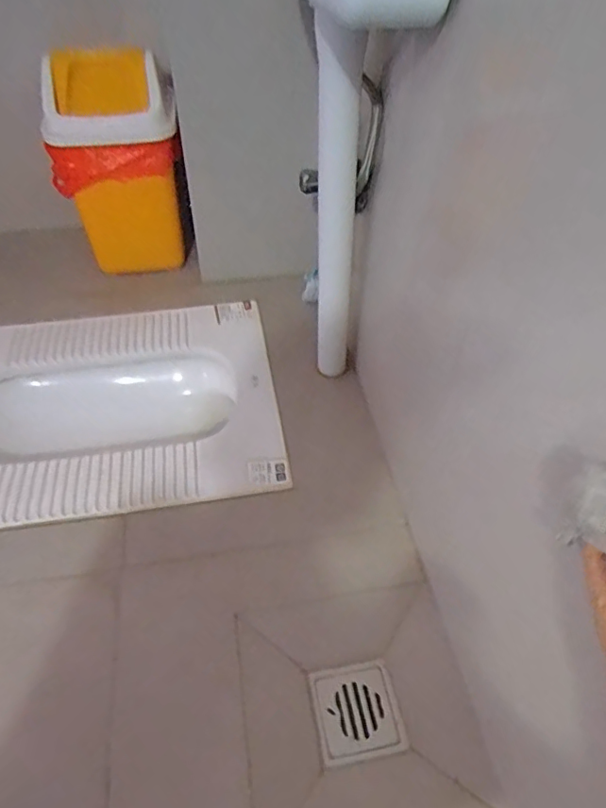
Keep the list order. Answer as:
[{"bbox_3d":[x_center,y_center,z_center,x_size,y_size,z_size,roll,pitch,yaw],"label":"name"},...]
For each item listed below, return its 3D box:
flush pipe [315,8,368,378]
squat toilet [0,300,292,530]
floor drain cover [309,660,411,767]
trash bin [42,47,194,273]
[{"bbox_3d":[0.049,-0.228,0.778,0.056,0.503,0.049,-4,48,-2],"label":"flush pipe"},{"bbox_3d":[-0.354,0.031,0.944,0.604,0.130,0.461,-6,50,-8],"label":"squat toilet"},{"bbox_3d":[0.062,0.347,0.606,0.093,0.007,0.095,-8,48,-6],"label":"floor drain cover"},{"bbox_3d":[-0.363,-0.444,1.060,0.227,0.397,0.176,-15,52,-15],"label":"trash bin"}]

